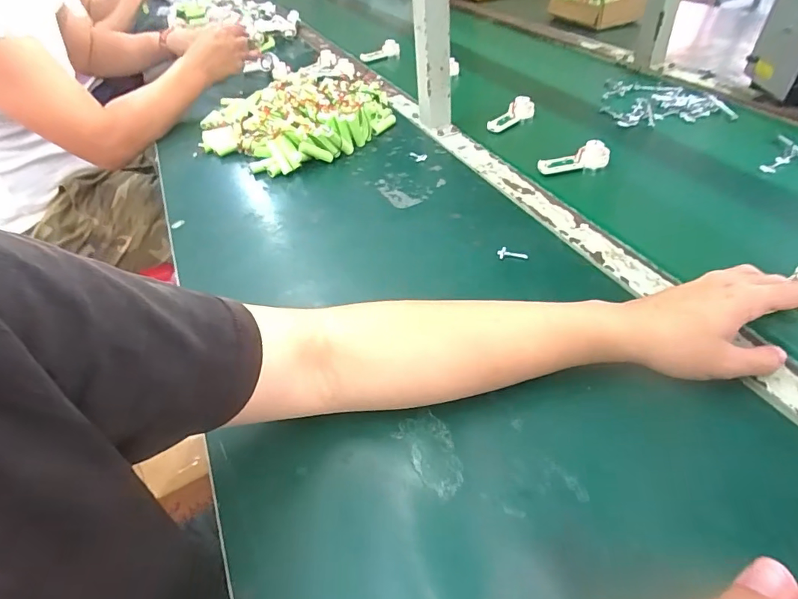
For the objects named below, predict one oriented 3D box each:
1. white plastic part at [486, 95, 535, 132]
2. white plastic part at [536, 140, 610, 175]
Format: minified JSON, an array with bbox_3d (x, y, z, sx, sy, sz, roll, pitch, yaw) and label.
[{"bbox_3d":[0.180,-0.293,0.742,0.040,0.034,0.093,26,52,31],"label":"white plastic part"},{"bbox_3d":[0.233,-0.187,0.620,0.090,0.028,0.029,-13,43,-6],"label":"white plastic part"}]

